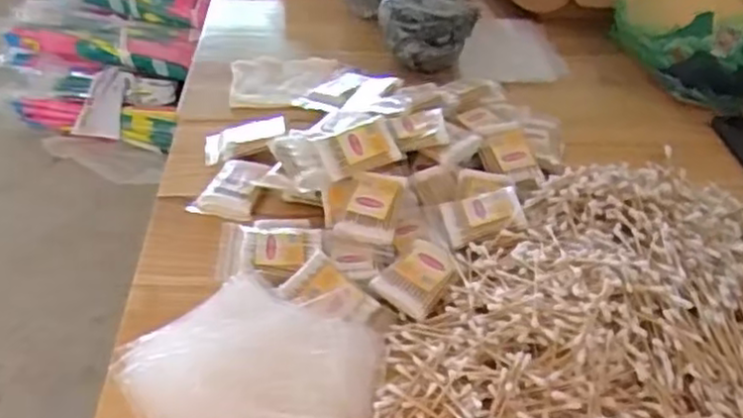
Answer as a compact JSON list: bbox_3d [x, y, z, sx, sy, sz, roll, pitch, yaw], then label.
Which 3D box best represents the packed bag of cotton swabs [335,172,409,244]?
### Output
[{"bbox_3d":[0.002,0.000,0.673,0.054,0.022,0.067,8,71,19],"label":"packed bag of cotton swabs"}]

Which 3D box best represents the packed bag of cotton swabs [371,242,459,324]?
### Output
[{"bbox_3d":[0.040,0.058,0.624,0.051,0.025,0.071,26,44,26],"label":"packed bag of cotton swabs"}]

